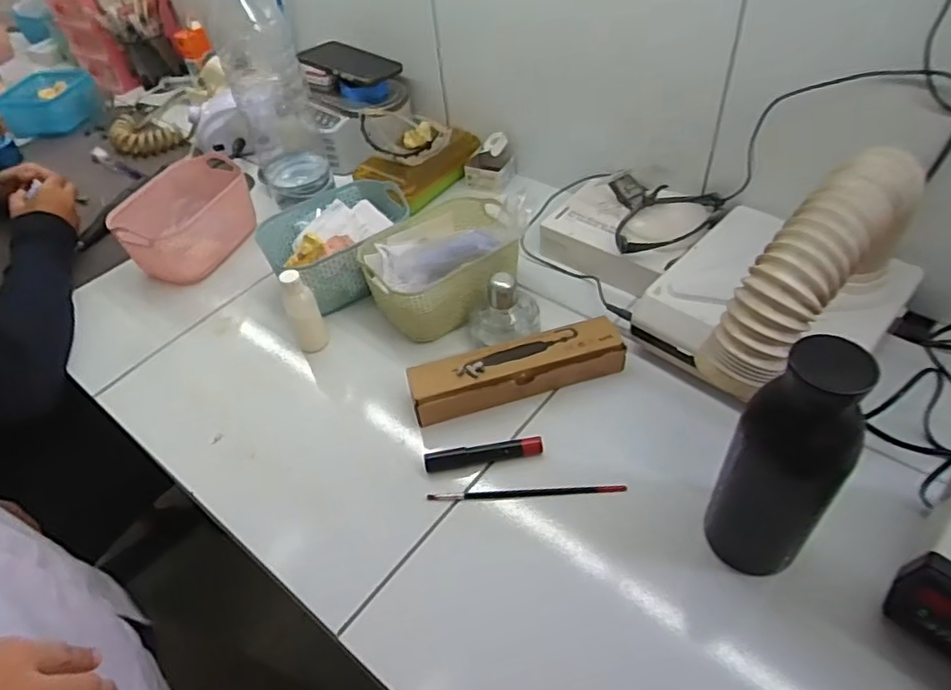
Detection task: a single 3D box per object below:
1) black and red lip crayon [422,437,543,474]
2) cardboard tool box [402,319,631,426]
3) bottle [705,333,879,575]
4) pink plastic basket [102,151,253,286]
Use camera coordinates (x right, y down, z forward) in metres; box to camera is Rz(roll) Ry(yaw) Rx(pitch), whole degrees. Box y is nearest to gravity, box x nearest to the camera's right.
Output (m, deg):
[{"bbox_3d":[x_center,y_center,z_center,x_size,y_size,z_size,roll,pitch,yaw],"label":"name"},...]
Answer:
[{"bbox_3d":[0.008,0.101,0.569,0.108,0.012,0.018,-9,47,-3],"label":"black and red lip crayon"},{"bbox_3d":[0.042,0.024,0.619,0.213,0.036,0.059,-14,47,-7],"label":"cardboard tool box"},{"bbox_3d":[0.209,0.082,0.416,0.060,0.188,0.069,-38,54,-26],"label":"bottle"},{"bbox_3d":[-0.377,-0.166,0.812,0.173,0.076,0.133,-33,52,-23],"label":"pink plastic basket"}]

